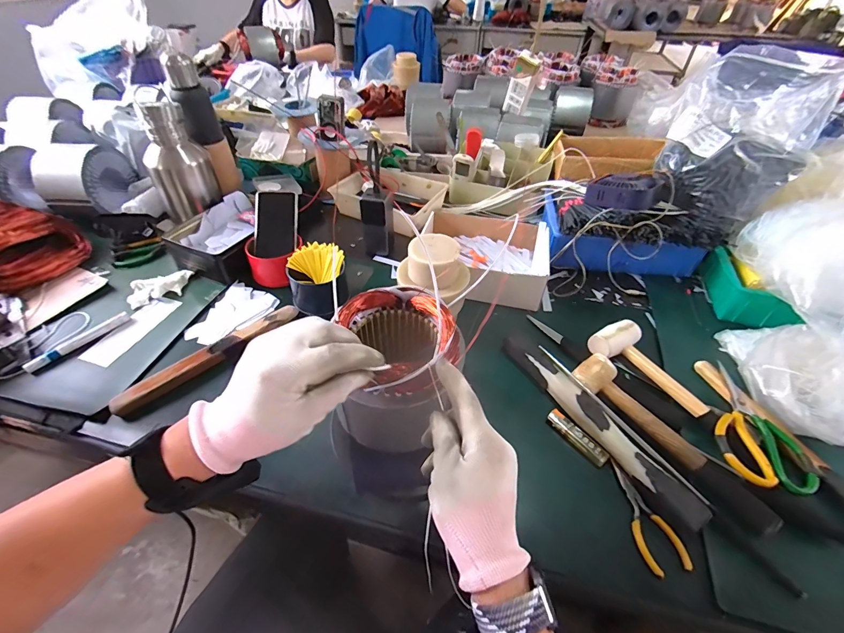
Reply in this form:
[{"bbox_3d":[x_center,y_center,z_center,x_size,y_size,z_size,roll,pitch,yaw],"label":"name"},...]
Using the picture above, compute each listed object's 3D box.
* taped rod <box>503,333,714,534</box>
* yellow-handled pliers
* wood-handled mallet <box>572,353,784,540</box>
[{"bbox_3d":[0.223,0.133,0.492,0.034,0.035,0.307,-24,51,-22],"label":"taped rod"},{"bbox_3d":[0.252,0.227,0.425,0.042,0.012,0.119,-9,47,-10],"label":"yellow-handled pliers"},{"bbox_3d":[0.312,0.150,0.472,0.060,0.038,0.263,-27,52,-24],"label":"wood-handled mallet"}]

